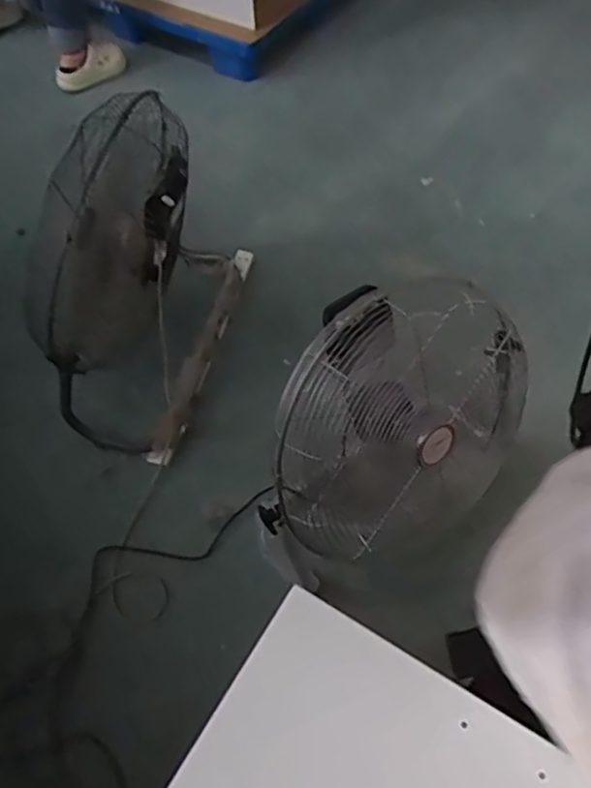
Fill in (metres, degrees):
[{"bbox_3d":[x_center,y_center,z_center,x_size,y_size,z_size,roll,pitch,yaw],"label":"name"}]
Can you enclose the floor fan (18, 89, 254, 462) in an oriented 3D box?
[{"bbox_3d":[-0.317,-0.293,1.299,0.273,0.568,0.625,9,56,7],"label":"floor fan"}]

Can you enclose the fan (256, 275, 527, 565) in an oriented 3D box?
[{"bbox_3d":[0.191,0.060,1.093,0.465,0.428,0.266,-23,58,-14],"label":"fan"}]

